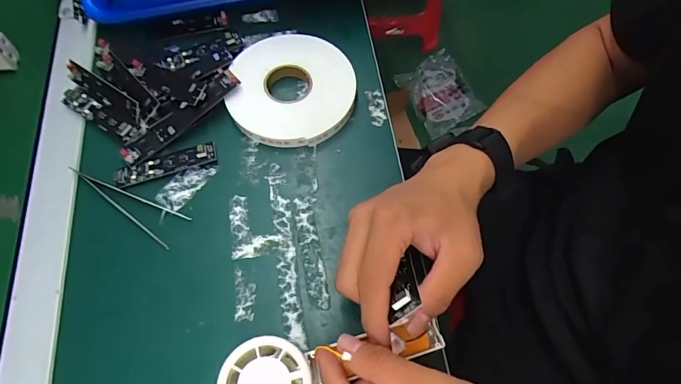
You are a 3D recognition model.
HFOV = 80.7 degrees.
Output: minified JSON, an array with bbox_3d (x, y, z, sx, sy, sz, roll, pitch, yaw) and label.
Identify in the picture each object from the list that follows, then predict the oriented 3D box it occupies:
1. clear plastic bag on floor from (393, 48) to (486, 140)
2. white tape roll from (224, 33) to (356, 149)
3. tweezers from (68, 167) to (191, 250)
[{"bbox_3d":[0.325,-0.329,1.323,0.249,0.056,0.279,-26,69,-11],"label":"clear plastic bag on floor"},{"bbox_3d":[-0.047,-0.101,0.394,0.118,0.021,0.122,0,66,0],"label":"white tape roll"},{"bbox_3d":[-0.186,0.003,0.354,0.118,0.006,0.030,33,70,14],"label":"tweezers"}]

